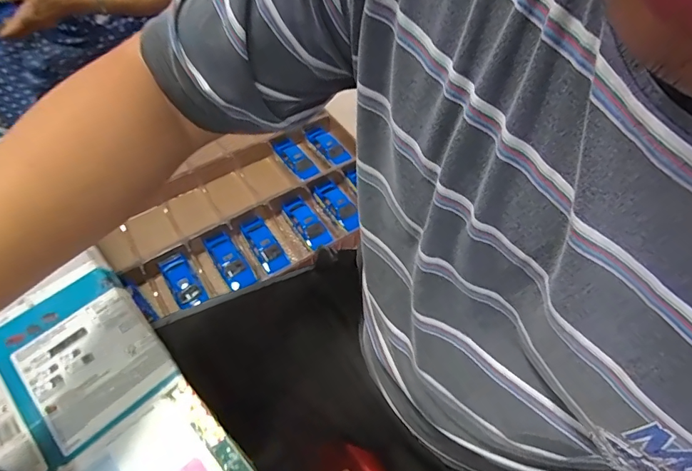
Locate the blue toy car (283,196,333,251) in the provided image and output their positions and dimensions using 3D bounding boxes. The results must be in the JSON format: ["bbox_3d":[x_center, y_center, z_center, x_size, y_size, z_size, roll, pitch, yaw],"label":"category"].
[{"bbox_3d":[-0.070,-0.024,0.781,0.044,0.036,0.117,-31,62,-20],"label":"blue toy car"}]

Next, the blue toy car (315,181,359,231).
[{"bbox_3d":[-0.012,-0.058,0.807,0.040,0.031,0.115,-28,61,-19],"label":"blue toy car"}]

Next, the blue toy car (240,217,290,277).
[{"bbox_3d":[-0.142,0.020,0.753,0.044,0.035,0.111,-28,61,-19],"label":"blue toy car"}]

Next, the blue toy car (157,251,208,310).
[{"bbox_3d":[-0.275,0.075,0.714,0.048,0.036,0.104,-30,62,-20],"label":"blue toy car"}]

